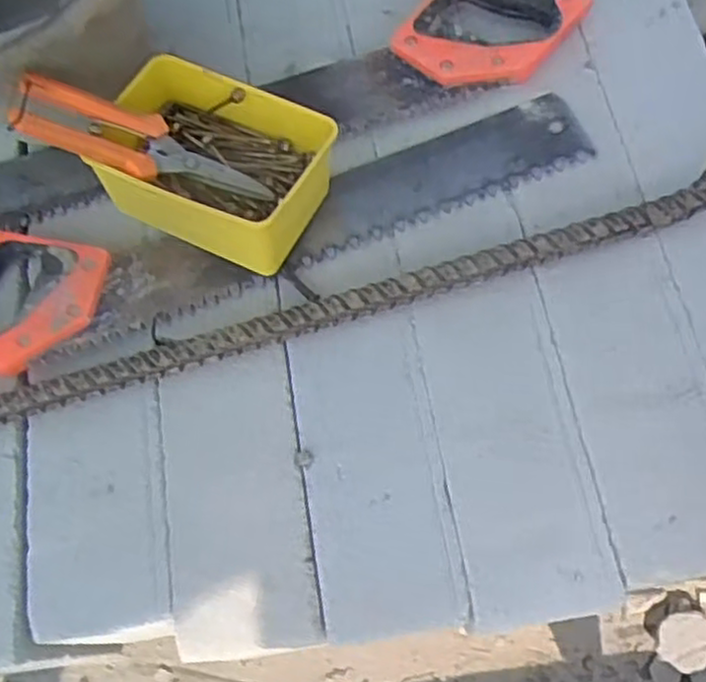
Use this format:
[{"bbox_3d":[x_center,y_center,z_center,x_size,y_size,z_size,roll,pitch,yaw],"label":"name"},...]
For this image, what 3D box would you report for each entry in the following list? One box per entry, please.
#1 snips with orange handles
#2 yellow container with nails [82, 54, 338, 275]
[{"bbox_3d":[-0.148,-0.140,0.546,0.183,0.016,0.052,17,67,-24],"label":"snips with orange handles"},{"bbox_3d":[-0.107,-0.133,0.578,0.159,0.089,0.114,19,71,10],"label":"yellow container with nails"}]

